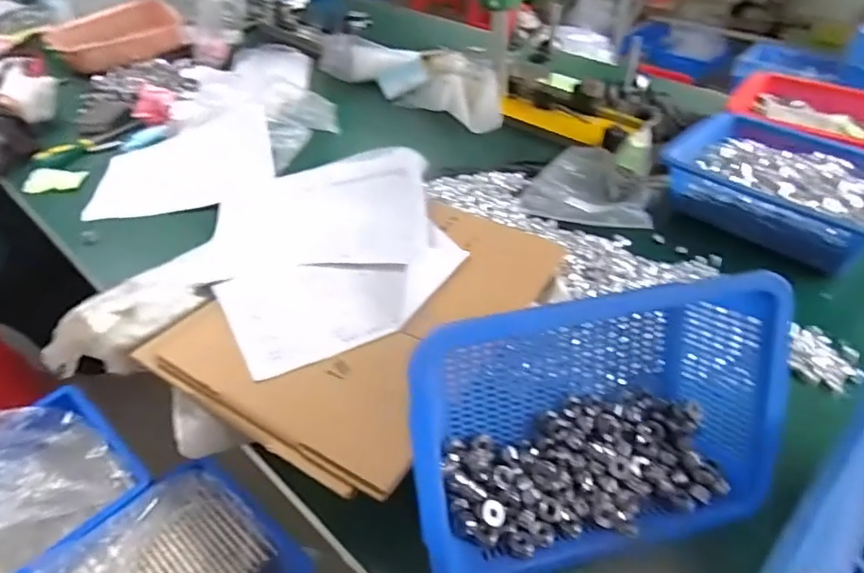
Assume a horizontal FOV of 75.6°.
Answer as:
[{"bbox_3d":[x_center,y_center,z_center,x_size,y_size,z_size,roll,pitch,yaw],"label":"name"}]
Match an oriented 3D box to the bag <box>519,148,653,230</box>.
[{"bbox_3d":[0.264,-0.170,0.898,0.192,0.039,0.244,15,43,17],"label":"bag"}]

